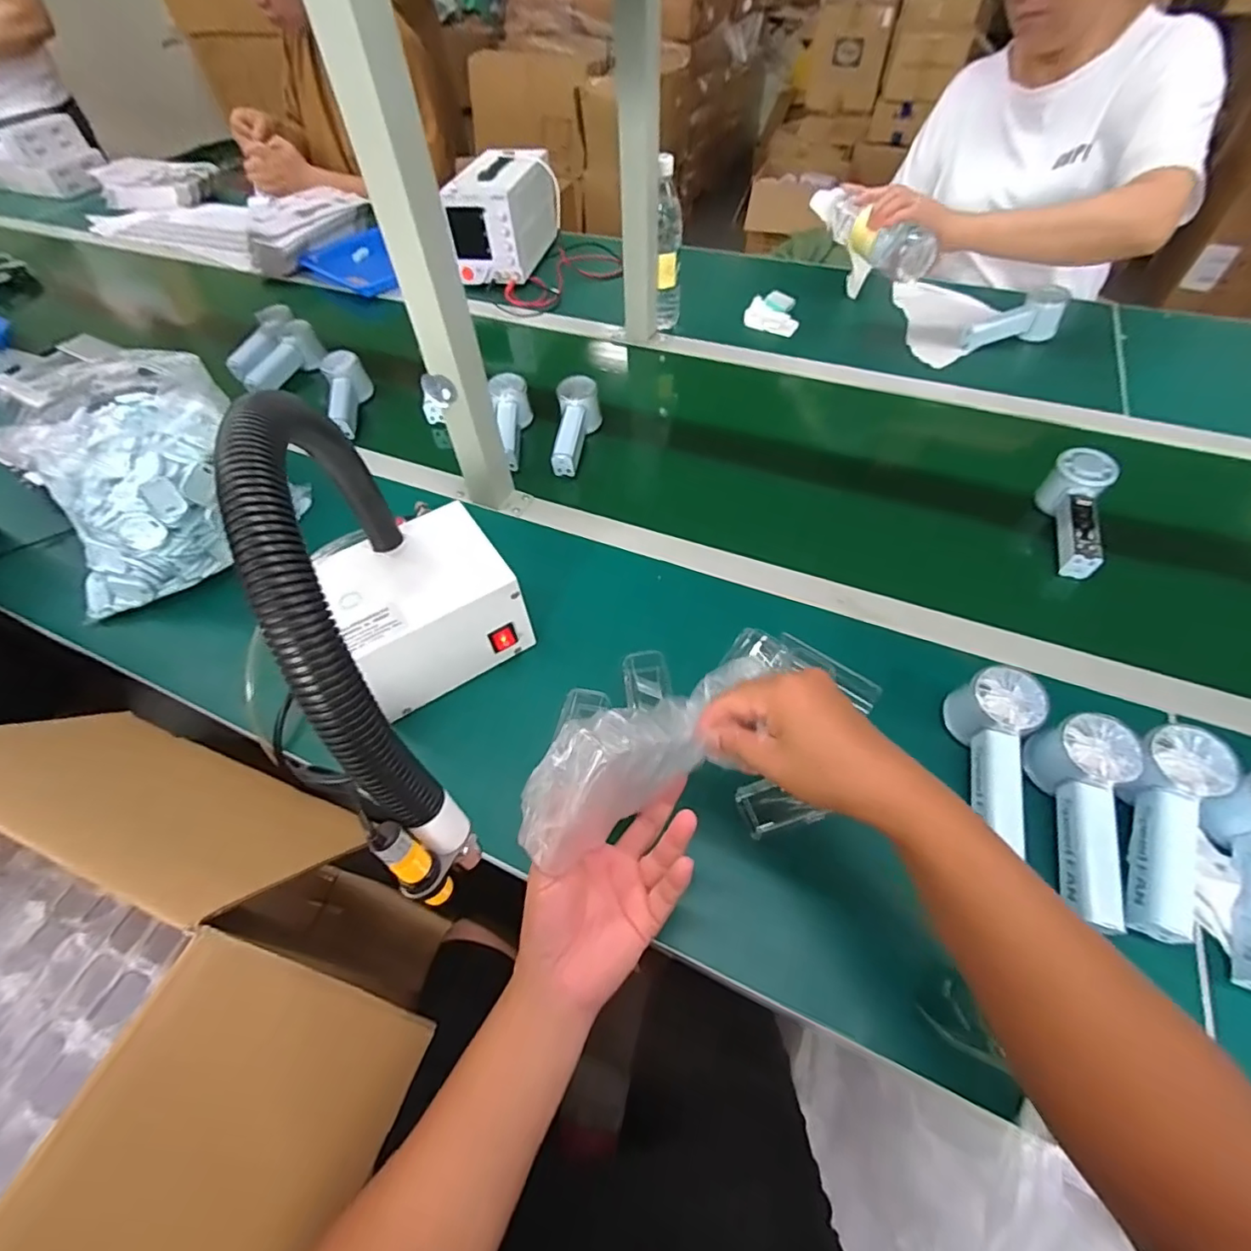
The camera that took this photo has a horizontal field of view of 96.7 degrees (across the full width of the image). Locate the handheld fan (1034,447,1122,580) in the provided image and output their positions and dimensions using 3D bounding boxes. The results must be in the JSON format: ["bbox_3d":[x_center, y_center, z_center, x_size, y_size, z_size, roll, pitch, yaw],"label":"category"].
[{"bbox_3d":[0.487,-0.117,0.604,0.051,0.052,0.151,13,68,13],"label":"handheld fan"}]

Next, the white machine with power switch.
[{"bbox_3d":[-0.186,-0.017,0.520,0.155,0.101,0.126,-30,57,-18],"label":"white machine with power switch"}]

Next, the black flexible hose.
[{"bbox_3d":[-0.163,-0.029,0.335,0.034,0.201,0.329,-18,54,-10],"label":"black flexible hose"}]

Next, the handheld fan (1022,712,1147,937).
[{"bbox_3d":[0.334,0.140,0.403,0.055,0.057,0.142,17,56,15],"label":"handheld fan"}]

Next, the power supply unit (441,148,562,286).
[{"bbox_3d":[-0.227,-0.777,1.054,0.142,0.145,0.239,10,54,11],"label":"power supply unit"}]

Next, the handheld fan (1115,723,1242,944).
[{"bbox_3d":[0.388,0.147,0.403,0.055,0.051,0.151,21,75,18],"label":"handheld fan"}]

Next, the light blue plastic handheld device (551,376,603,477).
[{"bbox_3d":[-0.072,-0.257,0.742,0.053,0.059,0.141,8,66,9],"label":"light blue plastic handheld device"}]

